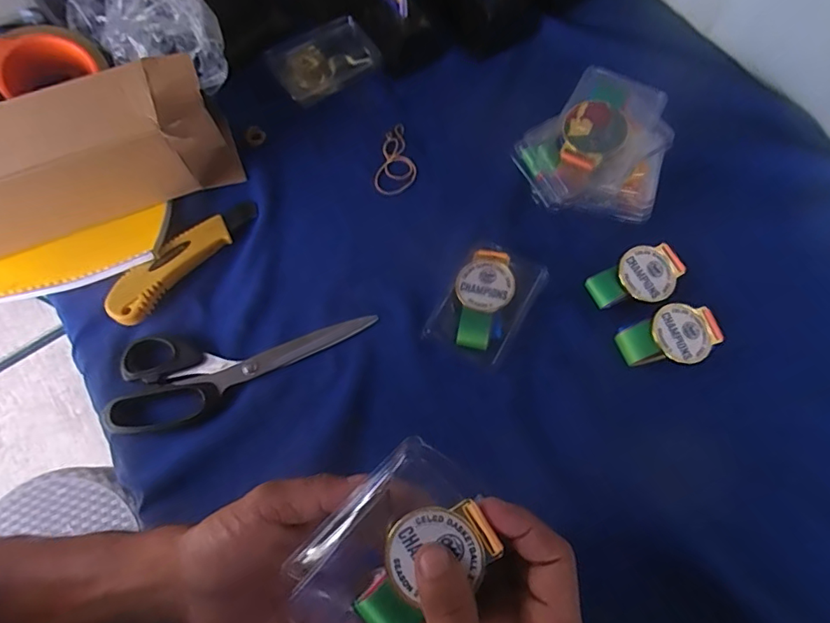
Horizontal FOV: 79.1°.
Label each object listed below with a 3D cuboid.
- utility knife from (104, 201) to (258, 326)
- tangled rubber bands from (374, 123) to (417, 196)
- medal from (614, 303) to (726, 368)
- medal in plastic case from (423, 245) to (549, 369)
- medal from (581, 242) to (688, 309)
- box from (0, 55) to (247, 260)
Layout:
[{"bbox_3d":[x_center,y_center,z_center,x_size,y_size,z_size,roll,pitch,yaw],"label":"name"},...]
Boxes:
[{"bbox_3d":[-0.207,-0.051,0.449,0.035,0.027,0.151,35,73,15],"label":"utility knife"},{"bbox_3d":[-0.015,-0.150,0.495,0.039,0.010,0.083,11,69,7],"label":"tangled rubber bands"},{"bbox_3d":[0.208,0.022,0.409,0.077,0.016,0.047,-22,69,-6],"label":"medal"},{"bbox_3d":[0.061,-0.007,0.426,0.065,0.015,0.102,31,72,14],"label":"medal in plastic case"},{"bbox_3d":[0.190,-0.028,0.430,0.078,0.015,0.047,-22,69,-6],"label":"medal"},{"bbox_3d":[-0.291,-0.132,0.444,0.244,0.107,0.083,-21,69,-6],"label":"box"}]

